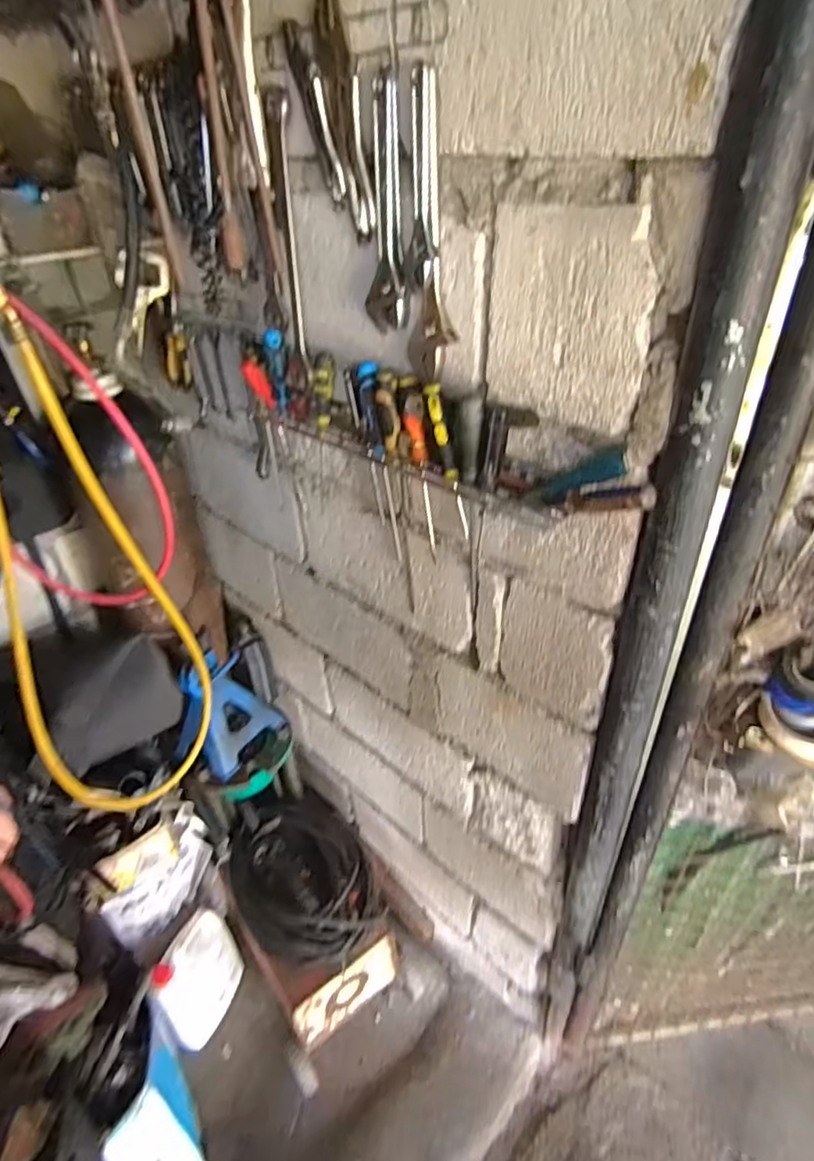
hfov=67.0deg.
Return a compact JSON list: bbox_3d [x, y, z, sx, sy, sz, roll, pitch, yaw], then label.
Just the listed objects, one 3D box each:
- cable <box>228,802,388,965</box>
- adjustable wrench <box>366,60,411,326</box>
[{"bbox_3d":[-0.241,0.668,1.390,0.290,0.110,0.377,-19,39,-21],"label":"cable"},{"bbox_3d":[-0.015,-0.403,0.677,0.057,0.240,0.021,24,38,23],"label":"adjustable wrench"}]

